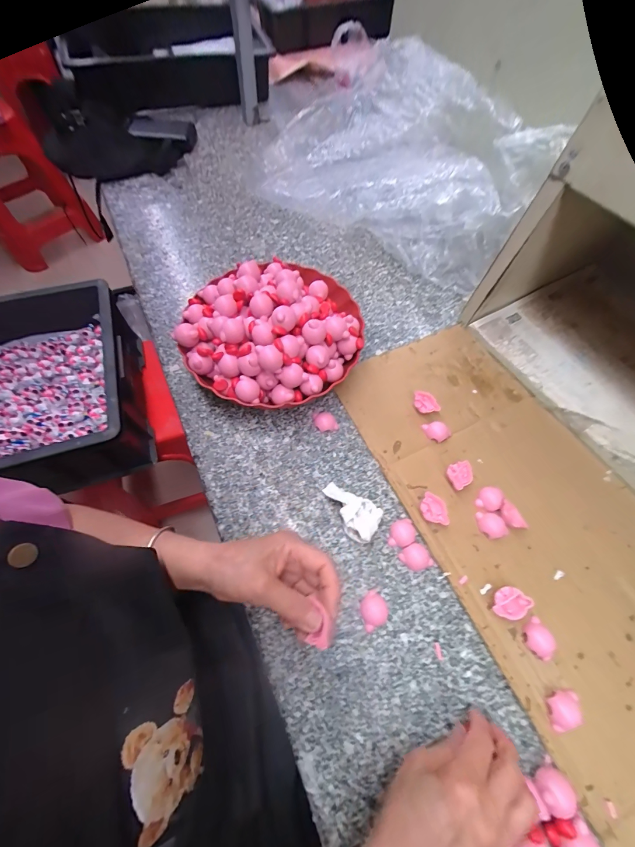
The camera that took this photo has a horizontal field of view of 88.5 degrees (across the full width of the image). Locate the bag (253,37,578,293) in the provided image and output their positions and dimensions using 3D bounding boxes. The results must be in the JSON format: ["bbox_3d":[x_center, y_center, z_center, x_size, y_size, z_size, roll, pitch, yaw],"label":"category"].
[{"bbox_3d":[0.123,-0.428,0.535,0.403,0.178,0.204,30,68,13],"label":"bag"}]

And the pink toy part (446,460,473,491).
[{"bbox_3d":[0.172,0.063,0.392,0.031,0.016,0.029,0,65,-1],"label":"pink toy part"}]

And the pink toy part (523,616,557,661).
[{"bbox_3d":[0.219,0.215,0.322,0.026,0.014,0.034,-19,67,-9],"label":"pink toy part"}]

